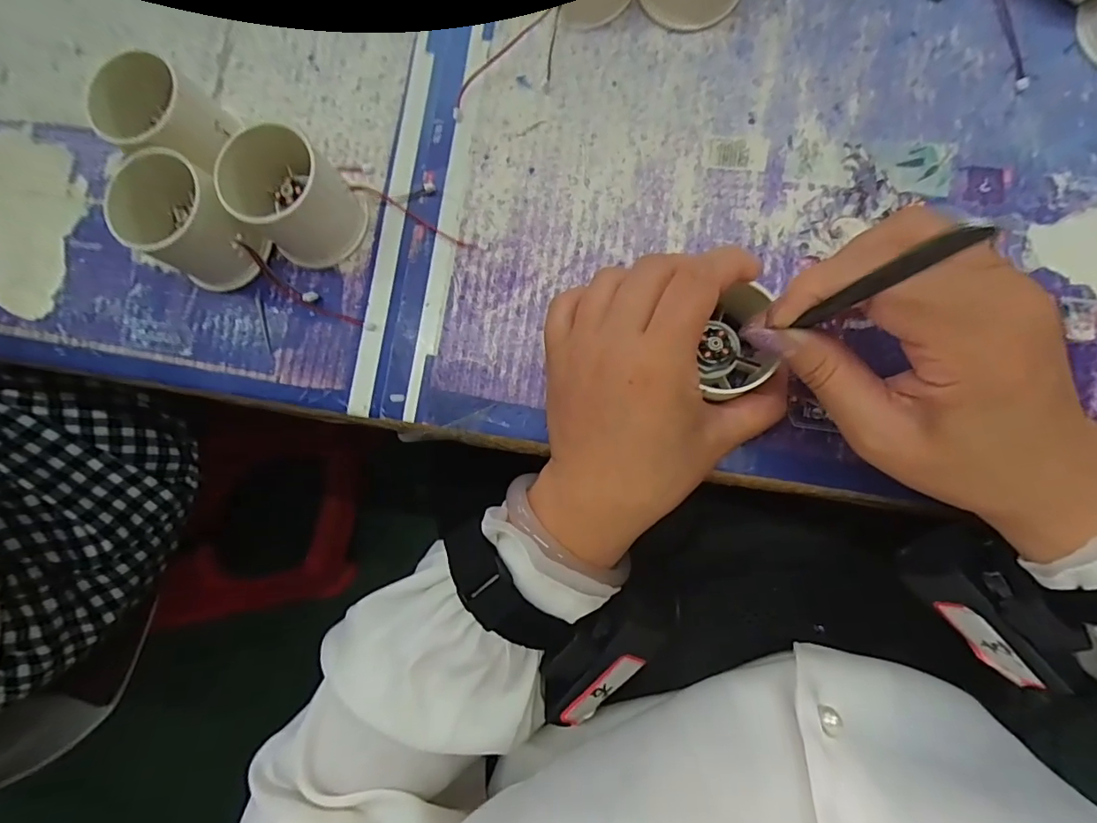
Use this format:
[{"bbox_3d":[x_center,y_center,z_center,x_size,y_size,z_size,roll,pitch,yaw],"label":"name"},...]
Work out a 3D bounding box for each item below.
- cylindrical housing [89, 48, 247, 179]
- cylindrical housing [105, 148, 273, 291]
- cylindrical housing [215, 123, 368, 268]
[{"bbox_3d":[-0.198,-0.152,0.277,0.053,0.052,0.049,0,85,6],"label":"cylindrical housing"},{"bbox_3d":[-0.184,-0.096,0.268,0.052,0.054,0.050,0,85,6],"label":"cylindrical housing"},{"bbox_3d":[-0.134,-0.112,0.270,0.055,0.045,0.052,0,85,6],"label":"cylindrical housing"}]

